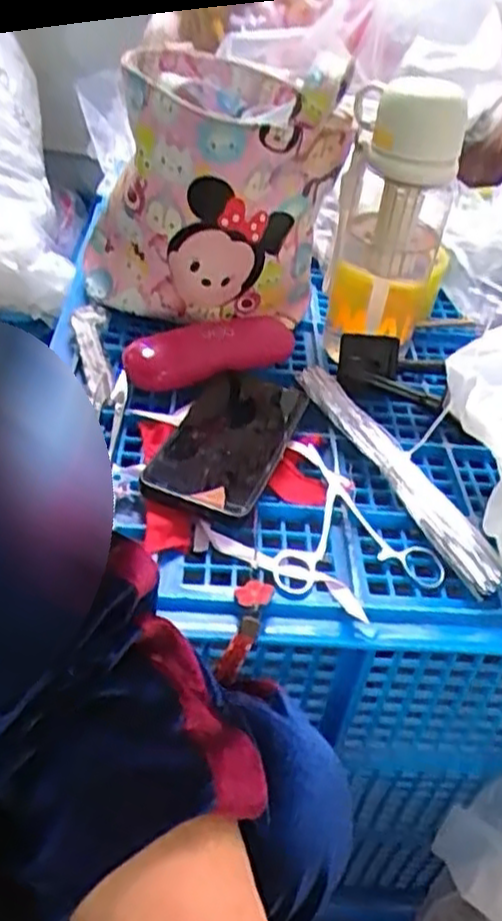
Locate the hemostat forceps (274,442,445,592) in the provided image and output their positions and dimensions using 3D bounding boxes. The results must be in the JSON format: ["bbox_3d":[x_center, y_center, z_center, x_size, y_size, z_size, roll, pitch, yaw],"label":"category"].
[{"bbox_3d":[0.076,0.041,0.513,0.108,0.012,0.132,8,41,1],"label":"hemostat forceps"}]

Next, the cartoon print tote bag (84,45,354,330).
[{"bbox_3d":[-0.036,-0.236,0.642,0.204,0.186,0.166,1,42,-7],"label":"cartoon print tote bag"}]

